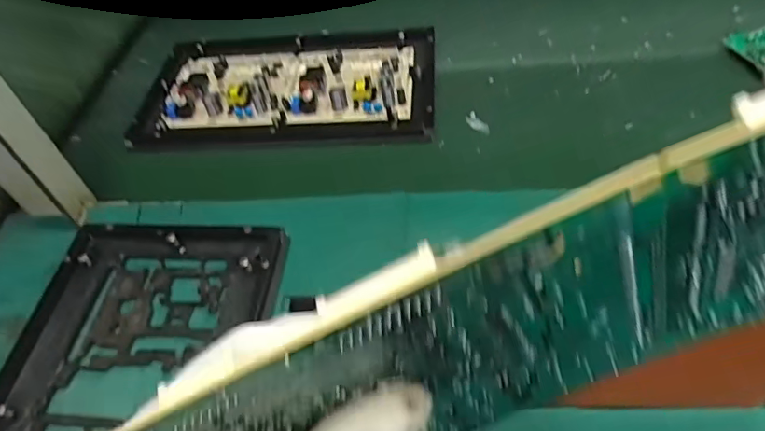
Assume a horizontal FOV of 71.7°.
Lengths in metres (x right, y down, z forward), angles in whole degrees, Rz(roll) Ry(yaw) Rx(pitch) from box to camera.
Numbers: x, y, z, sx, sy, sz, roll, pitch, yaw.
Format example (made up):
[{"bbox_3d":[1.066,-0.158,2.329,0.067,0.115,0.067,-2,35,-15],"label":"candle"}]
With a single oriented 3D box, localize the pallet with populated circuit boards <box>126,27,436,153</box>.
[{"bbox_3d":[-0.105,-0.155,0.603,0.322,0.018,0.190,-2,51,4],"label":"pallet with populated circuit boards"}]

